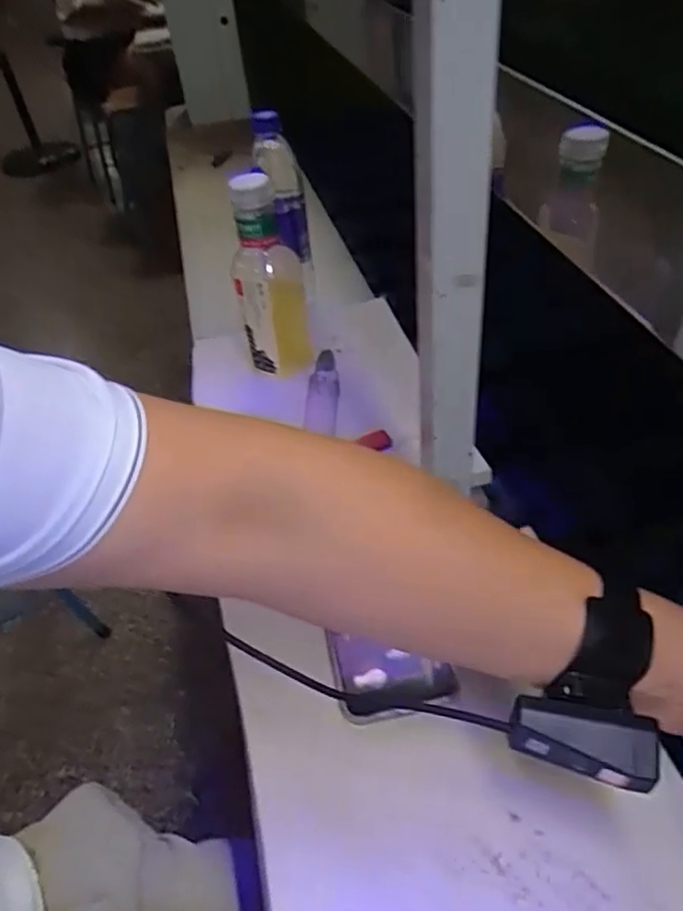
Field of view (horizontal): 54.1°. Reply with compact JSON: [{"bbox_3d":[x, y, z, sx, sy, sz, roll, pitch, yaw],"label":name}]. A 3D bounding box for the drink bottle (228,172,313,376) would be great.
[{"bbox_3d":[-0.073,-0.180,0.678,0.068,0.195,0.070,-5,43,3],"label":"drink bottle"}]

